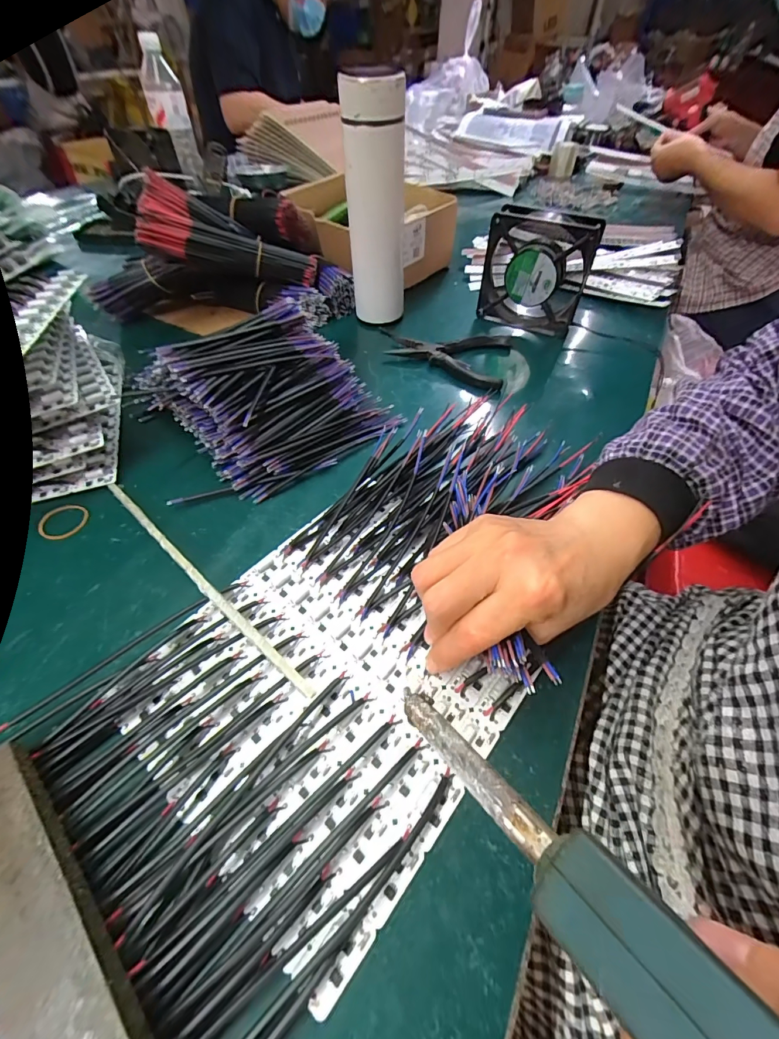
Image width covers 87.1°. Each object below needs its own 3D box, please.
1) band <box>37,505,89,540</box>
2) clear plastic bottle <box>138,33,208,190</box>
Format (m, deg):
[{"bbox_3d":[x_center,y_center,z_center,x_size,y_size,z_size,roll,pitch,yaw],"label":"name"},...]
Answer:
[{"bbox_3d":[-0.267,0.001,0.334,0.035,0.004,0.036,0,51,-1],"label":"band"},{"bbox_3d":[-0.421,-0.779,0.788,0.067,0.186,0.067,-17,53,-15],"label":"clear plastic bottle"}]

